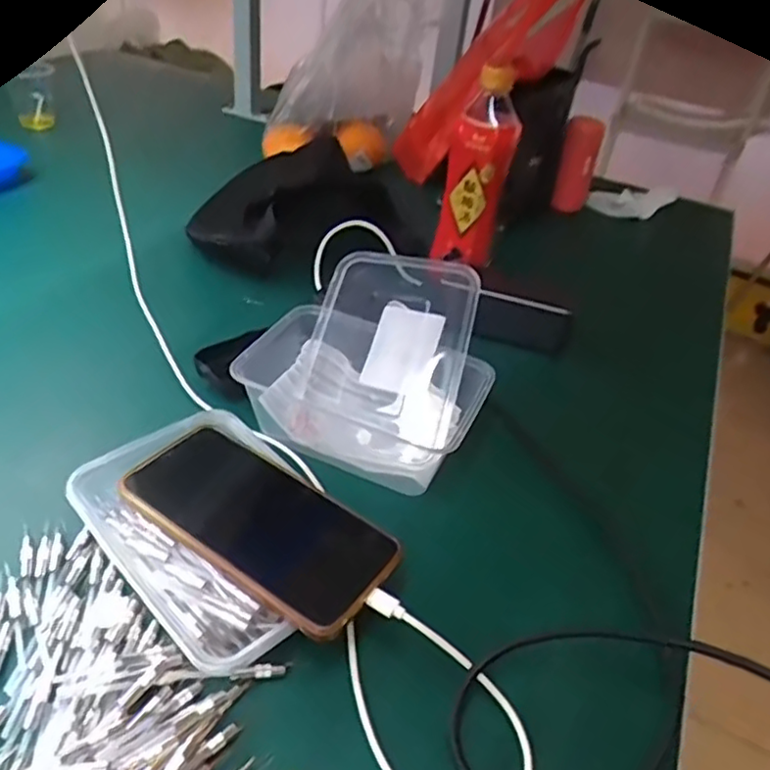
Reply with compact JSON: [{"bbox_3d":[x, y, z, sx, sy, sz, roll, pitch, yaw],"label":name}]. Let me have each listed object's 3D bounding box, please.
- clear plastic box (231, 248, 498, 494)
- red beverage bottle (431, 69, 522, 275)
[{"bbox_3d":[-0.007,-0.025,0.524,0.179,0.089,0.166,17,38,11],"label":"clear plastic box"},{"bbox_3d":[0.095,-0.220,0.683,0.062,0.178,0.065,16,37,10],"label":"red beverage bottle"}]

